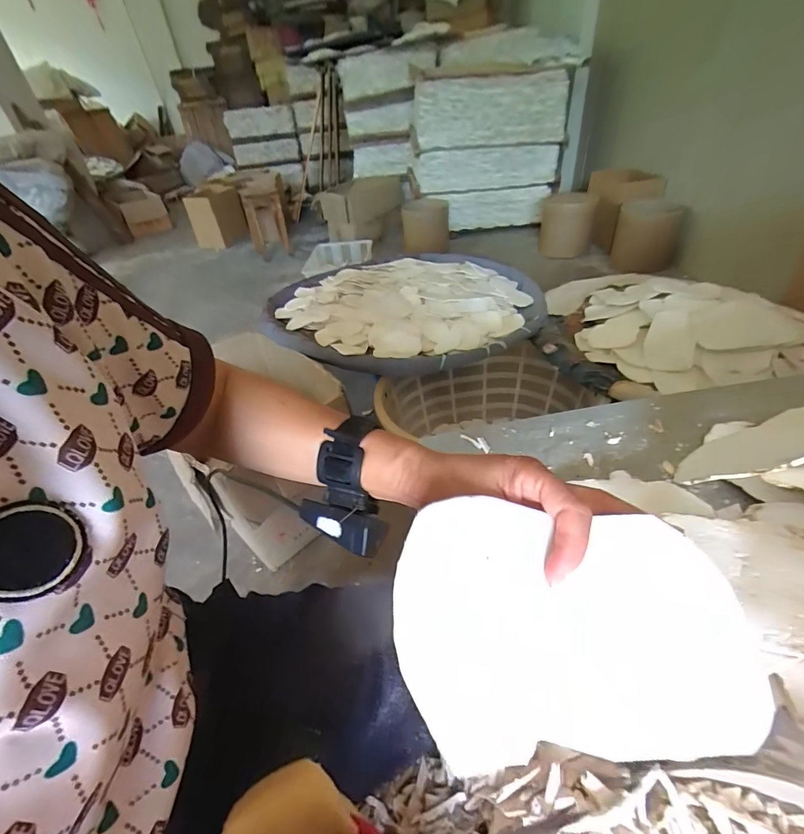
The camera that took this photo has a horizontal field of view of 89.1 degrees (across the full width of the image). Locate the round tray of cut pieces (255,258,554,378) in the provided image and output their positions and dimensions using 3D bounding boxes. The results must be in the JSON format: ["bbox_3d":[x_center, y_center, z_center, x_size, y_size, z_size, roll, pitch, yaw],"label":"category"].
[{"bbox_3d":[0.010,-0.393,1.387,0.885,0.080,0.844,-4,40,4],"label":"round tray of cut pieces"}]

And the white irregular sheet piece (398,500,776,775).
[{"bbox_3d":[0.086,0.107,0.221,0.175,0.018,0.126,-8,69,2],"label":"white irregular sheet piece"}]

